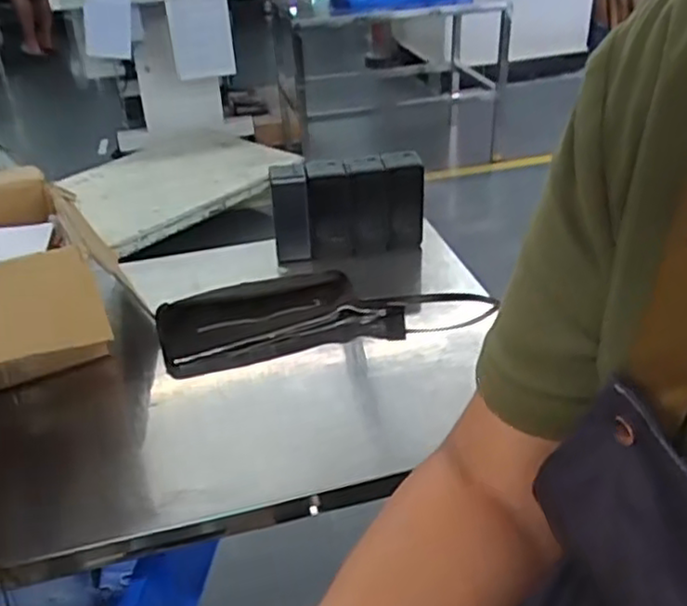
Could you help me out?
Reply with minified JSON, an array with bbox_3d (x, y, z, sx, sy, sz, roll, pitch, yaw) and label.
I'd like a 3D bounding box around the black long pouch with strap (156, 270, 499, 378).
[{"bbox_3d":[-0.023,0.005,0.875,0.402,0.046,0.130,-10,34,-11],"label":"black long pouch with strap"}]

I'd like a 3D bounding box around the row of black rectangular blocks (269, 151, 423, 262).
[{"bbox_3d":[0.008,-0.132,0.988,0.210,0.132,0.058,-8,33,-8],"label":"row of black rectangular blocks"}]

